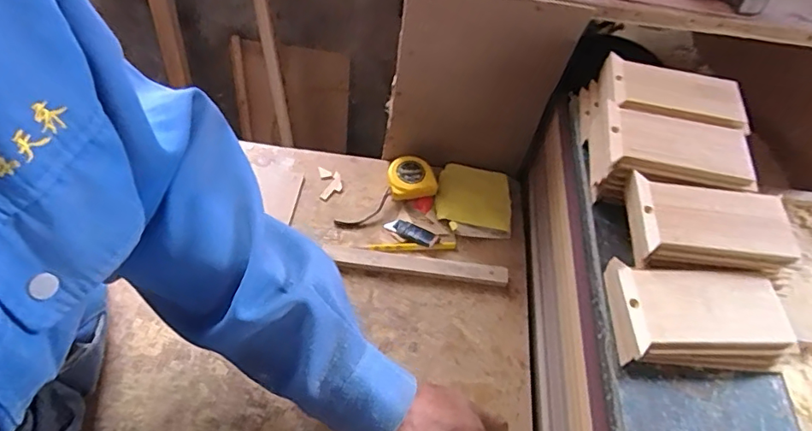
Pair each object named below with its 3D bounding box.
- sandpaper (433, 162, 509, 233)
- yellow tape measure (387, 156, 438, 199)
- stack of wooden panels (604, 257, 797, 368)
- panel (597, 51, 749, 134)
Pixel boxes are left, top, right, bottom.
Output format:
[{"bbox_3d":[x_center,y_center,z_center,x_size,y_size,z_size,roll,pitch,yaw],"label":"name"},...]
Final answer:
[{"bbox_3d":[0.084,-0.024,0.648,0.090,0.004,0.087,9,56,1],"label":"sandpaper"},{"bbox_3d":[0.006,-0.047,0.643,0.056,0.025,0.049,-4,56,-8],"label":"yellow tape measure"},{"bbox_3d":[0.213,0.072,0.381,0.119,0.024,0.067,3,55,-4],"label":"stack of wooden panels"},{"bbox_3d":[0.243,-0.110,0.476,0.118,0.017,0.069,12,55,2],"label":"panel"}]

